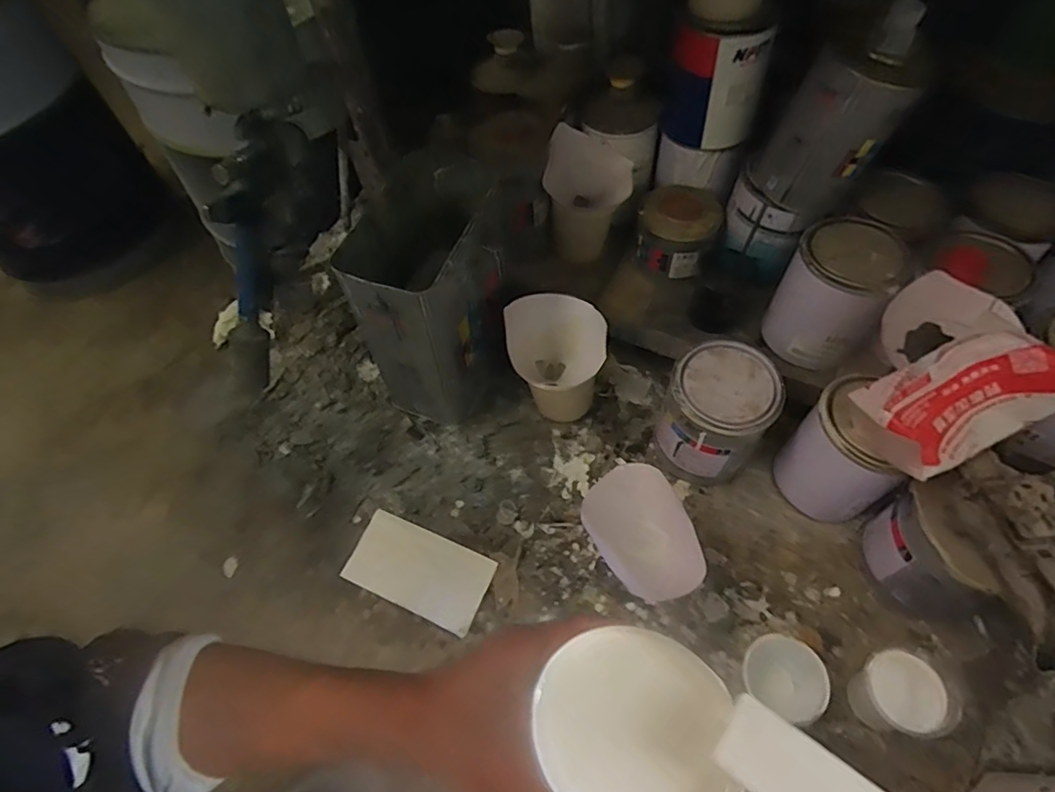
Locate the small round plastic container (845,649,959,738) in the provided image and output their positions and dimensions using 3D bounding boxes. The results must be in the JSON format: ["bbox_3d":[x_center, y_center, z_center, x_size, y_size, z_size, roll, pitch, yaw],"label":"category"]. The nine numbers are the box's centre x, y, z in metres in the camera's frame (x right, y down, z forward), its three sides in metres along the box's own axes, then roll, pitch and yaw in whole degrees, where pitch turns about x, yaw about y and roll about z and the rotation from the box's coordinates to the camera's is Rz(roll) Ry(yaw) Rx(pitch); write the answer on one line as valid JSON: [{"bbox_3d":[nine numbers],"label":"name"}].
[{"bbox_3d":[0.319,0.263,0.505,0.061,0.079,0.068,-24,61,-10],"label":"small round plastic container"}]

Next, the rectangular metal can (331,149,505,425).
[{"bbox_3d":[-0.096,-0.114,0.651,0.115,0.254,0.215,20,63,15],"label":"rectangular metal can"}]

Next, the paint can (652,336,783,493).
[{"bbox_3d":[0.200,0.026,0.621,0.100,0.138,0.104,-2,60,3],"label":"paint can"}]

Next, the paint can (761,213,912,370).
[{"bbox_3d":[0.337,-0.116,0.631,0.102,0.126,0.120,37,68,23],"label":"paint can"}]

